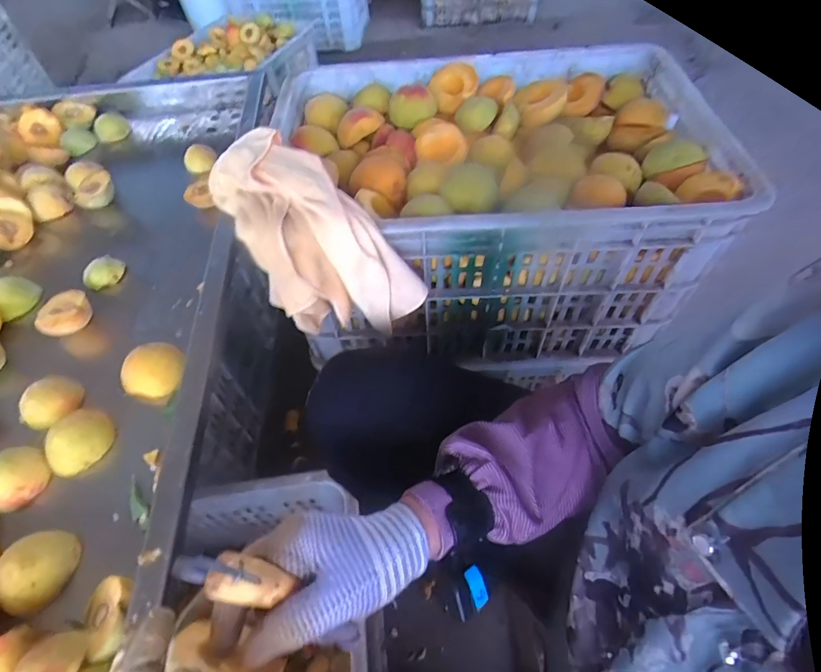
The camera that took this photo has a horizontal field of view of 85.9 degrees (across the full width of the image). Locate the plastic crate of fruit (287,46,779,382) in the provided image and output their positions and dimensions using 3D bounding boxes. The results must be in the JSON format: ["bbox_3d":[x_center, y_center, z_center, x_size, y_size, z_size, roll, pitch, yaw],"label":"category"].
[{"bbox_3d":[0.104,-0.185,0.649,0.490,0.277,0.388,-4,54,0],"label":"plastic crate of fruit"}]

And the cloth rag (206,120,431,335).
[{"bbox_3d":[-0.112,-0.095,0.481,0.244,0.162,0.112,34,63,24],"label":"cloth rag"}]

